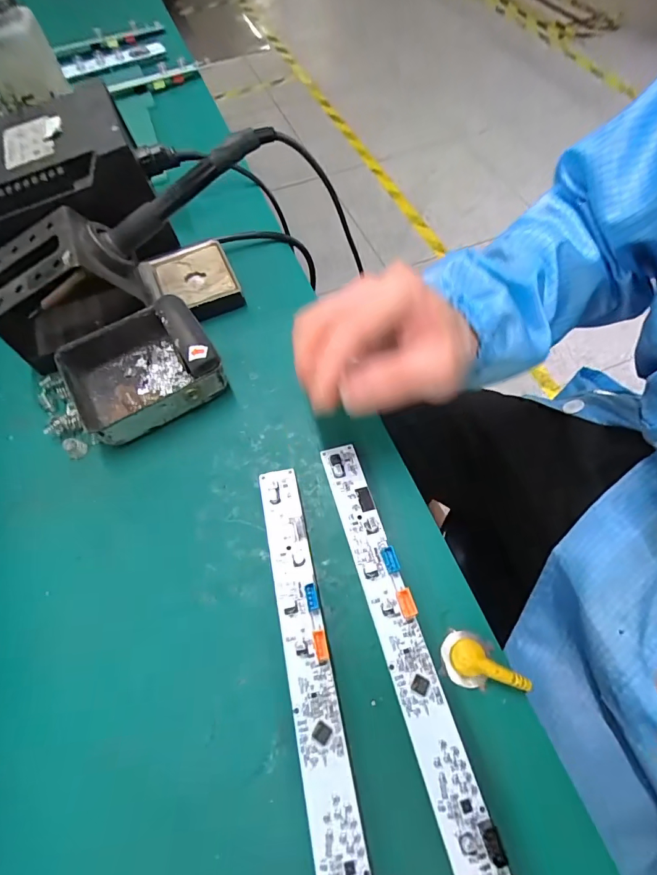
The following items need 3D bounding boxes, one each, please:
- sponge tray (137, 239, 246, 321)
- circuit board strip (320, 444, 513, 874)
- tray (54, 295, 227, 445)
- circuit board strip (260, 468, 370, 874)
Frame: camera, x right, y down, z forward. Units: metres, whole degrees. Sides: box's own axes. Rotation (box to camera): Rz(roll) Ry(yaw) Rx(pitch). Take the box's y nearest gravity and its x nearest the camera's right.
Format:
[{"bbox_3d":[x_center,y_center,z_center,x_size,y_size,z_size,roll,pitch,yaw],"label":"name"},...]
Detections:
[{"bbox_3d":[-0.108,-0.124,0.337,0.066,0.016,0.073,-28,64,-12],"label":"sponge tray"},{"bbox_3d":[0.047,0.127,0.190,0.020,0.006,0.286,-14,61,-9],"label":"circuit board strip"},{"bbox_3d":[-0.127,-0.046,0.285,0.093,0.037,0.077,-28,64,-12],"label":"tray"},{"bbox_3d":[0.000,0.146,0.188,0.021,0.014,0.285,-11,62,-4],"label":"circuit board strip"}]

